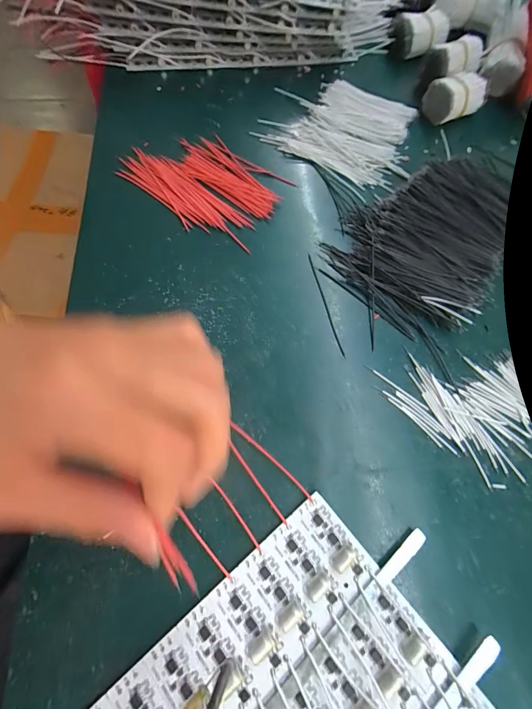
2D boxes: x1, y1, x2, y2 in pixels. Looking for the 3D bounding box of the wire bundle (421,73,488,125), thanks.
[{"bbox_3d":[0.175,-0.238,0.302,0.054,0.029,0.032,-27,71,-13],"label":"wire bundle"}]

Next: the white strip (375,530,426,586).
[{"bbox_3d":[0.069,0.103,0.165,0.033,0.004,0.008,-34,68,-14],"label":"white strip"}]

